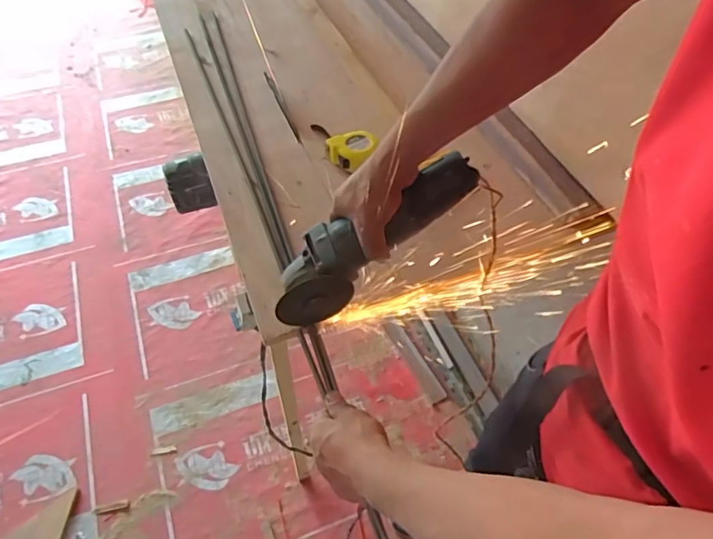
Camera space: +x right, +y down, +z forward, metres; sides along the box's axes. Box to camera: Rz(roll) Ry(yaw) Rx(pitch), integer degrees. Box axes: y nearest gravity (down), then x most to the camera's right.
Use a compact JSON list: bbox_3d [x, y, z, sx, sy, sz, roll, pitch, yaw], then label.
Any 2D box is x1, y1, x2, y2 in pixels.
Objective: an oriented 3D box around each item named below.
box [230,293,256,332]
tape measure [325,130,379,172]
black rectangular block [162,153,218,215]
[{"bbox_3d":[-0.161,0.062,0.733,0.027,0.043,0.038,-21,56,-16],"label":"box"},{"bbox_3d":[-0.003,-0.185,0.818,0.067,0.044,0.069,0,53,-1],"label":"tape measure"},{"bbox_3d":[-0.304,-0.152,0.952,0.075,0.075,0.081,-24,57,-18],"label":"black rectangular block"}]

